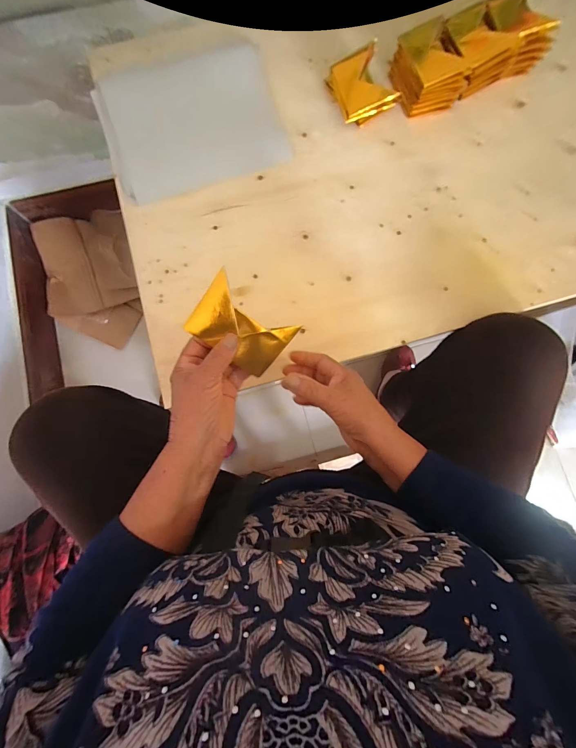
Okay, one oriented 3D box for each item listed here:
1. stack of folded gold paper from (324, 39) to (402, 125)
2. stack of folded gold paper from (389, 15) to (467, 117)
[{"bbox_3d":[0.115,-0.452,0.506,0.084,0.025,0.107,-24,84,13],"label":"stack of folded gold paper"},{"bbox_3d":[0.221,-0.477,0.506,0.092,0.054,0.109,-15,80,-3],"label":"stack of folded gold paper"}]

